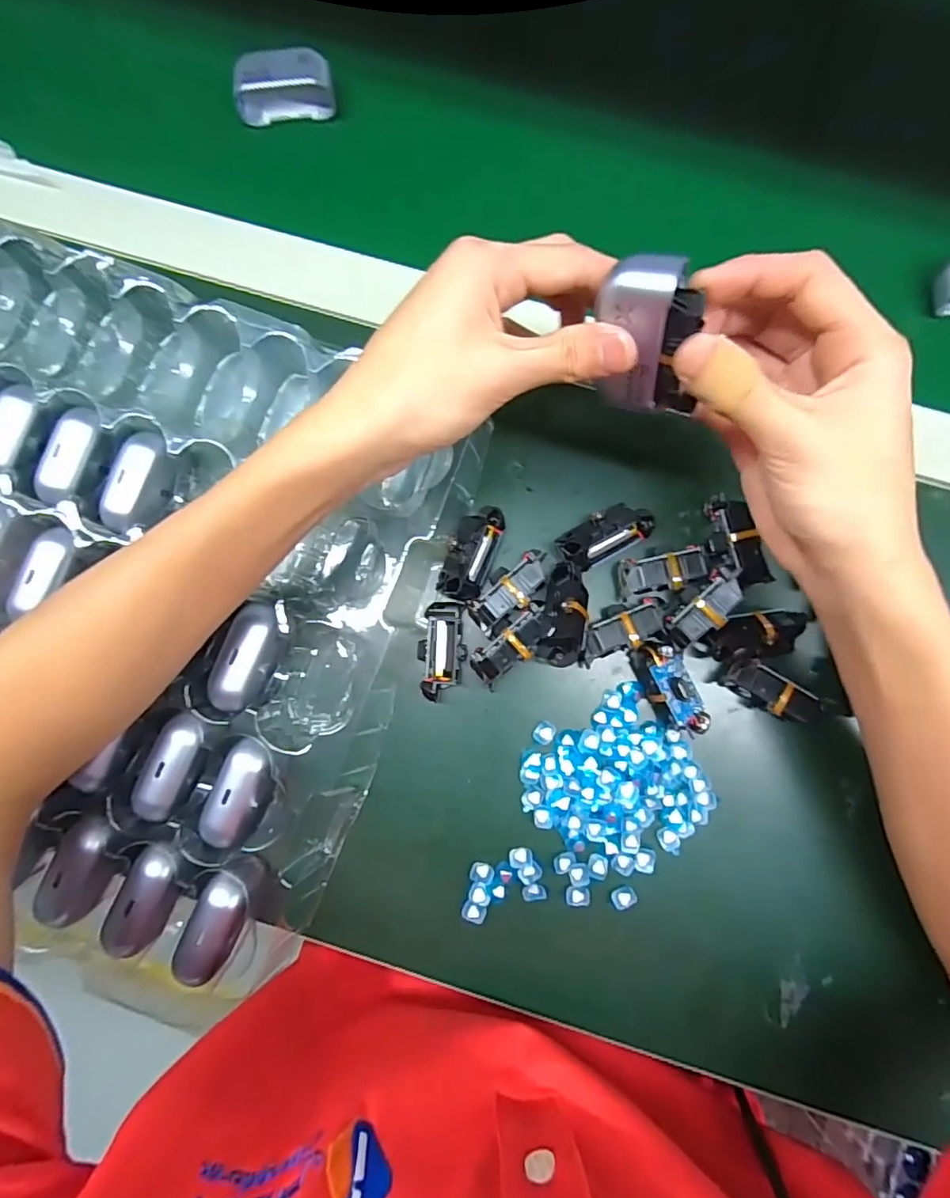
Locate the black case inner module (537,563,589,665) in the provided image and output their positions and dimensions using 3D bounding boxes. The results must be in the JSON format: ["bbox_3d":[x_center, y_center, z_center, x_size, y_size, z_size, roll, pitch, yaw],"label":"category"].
[{"bbox_3d":[0.049,0.007,0.292,0.025,0.018,0.056,8,72,2],"label":"black case inner module"}]

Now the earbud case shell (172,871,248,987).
[{"bbox_3d":[-0.134,0.168,0.280,0.026,0.014,0.054,20,86,3],"label":"earbud case shell"}]

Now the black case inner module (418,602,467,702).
[{"bbox_3d":[-0.018,0.029,0.306,0.024,0.023,0.052,0,85,2],"label":"black case inner module"}]

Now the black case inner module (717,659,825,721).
[{"bbox_3d":[0.162,0.052,0.299,0.052,0.023,0.021,31,86,4],"label":"black case inner module"}]

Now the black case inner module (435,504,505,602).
[{"bbox_3d":[-0.001,-0.026,0.307,0.025,0.024,0.054,19,86,3],"label":"black case inner module"}]

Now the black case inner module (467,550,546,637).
[{"bbox_3d":[0.019,-0.005,0.308,0.052,0.020,0.025,-39,85,-2],"label":"black case inner module"}]

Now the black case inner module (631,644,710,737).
[{"bbox_3d":[0.108,0.047,0.298,0.024,0.019,0.053,-31,85,-1],"label":"black case inner module"}]

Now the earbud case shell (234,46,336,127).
[{"bbox_3d":[-0.118,-0.318,0.340,0.058,0.027,0.024,-2,85,1],"label":"earbud case shell"}]

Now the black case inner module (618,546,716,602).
[{"bbox_3d":[0.105,-0.015,0.307,0.051,0.025,0.021,-13,85,0],"label":"black case inner module"}]

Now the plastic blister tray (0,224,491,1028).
[{"bbox_3d":[-0.253,-0.017,0.305,0.429,0.042,0.347,21,86,3],"label":"plastic blister tray"}]

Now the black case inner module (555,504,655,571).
[{"bbox_3d":[0.073,-0.035,0.307,0.054,0.025,0.024,-28,85,-1],"label":"black case inner module"}]

